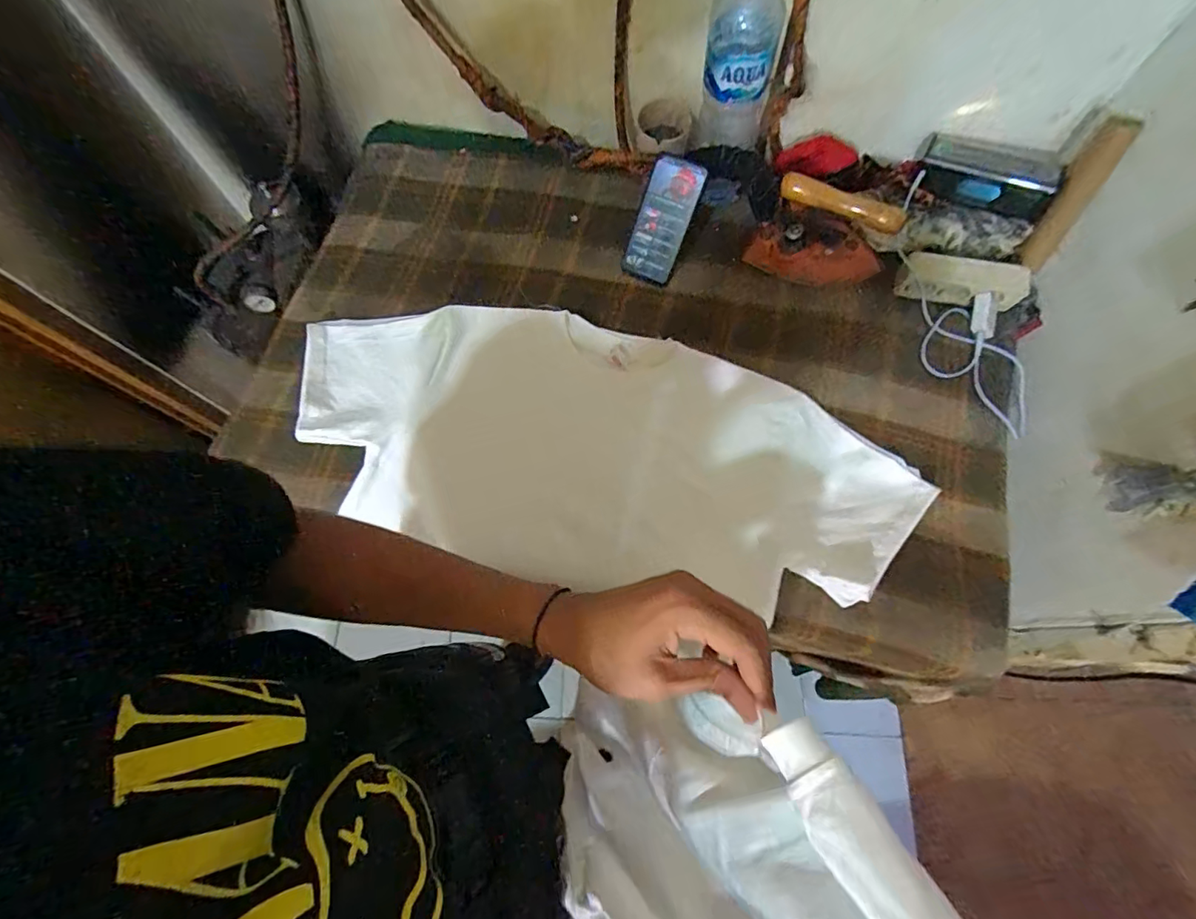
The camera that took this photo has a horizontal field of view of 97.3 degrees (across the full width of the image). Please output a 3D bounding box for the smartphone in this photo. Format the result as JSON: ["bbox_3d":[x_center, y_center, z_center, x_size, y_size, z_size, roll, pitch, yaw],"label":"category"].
[{"bbox_3d":[0.095,-0.346,0.771,0.077,0.017,0.165,25,117,10],"label":"smartphone"}]

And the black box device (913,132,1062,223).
[{"bbox_3d":[0.529,-0.394,0.718,0.171,0.047,0.085,19,72,8],"label":"black box device"}]

